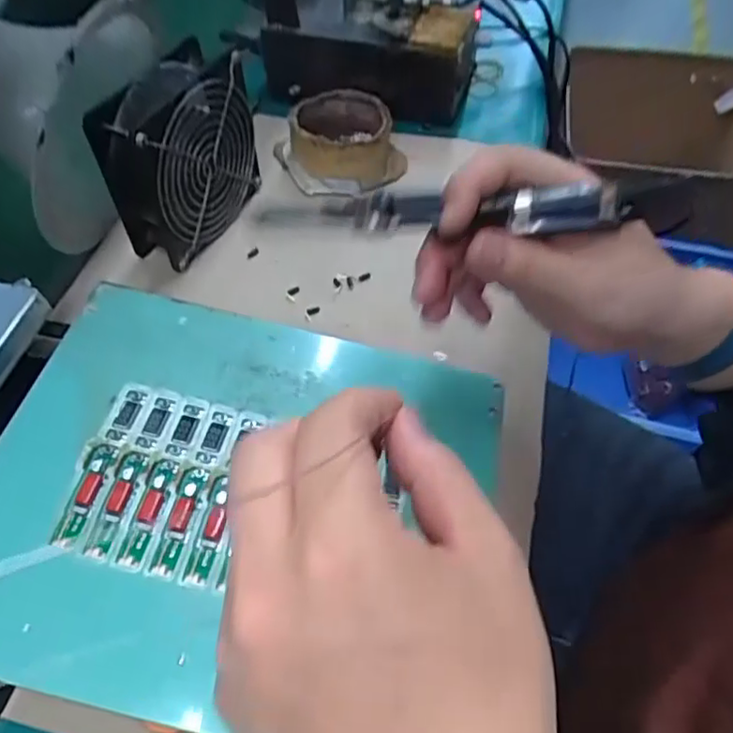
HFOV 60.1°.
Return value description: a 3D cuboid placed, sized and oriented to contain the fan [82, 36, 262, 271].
[{"bbox_3d":[-0.132,-0.152,0.461,0.054,0.112,0.121,16,55,13],"label":"fan"}]

